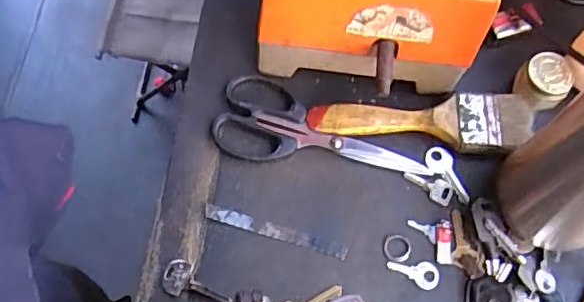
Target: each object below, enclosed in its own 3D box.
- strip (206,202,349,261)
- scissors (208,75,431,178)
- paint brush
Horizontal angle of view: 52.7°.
[{"bbox_3d":[-0.012,0.060,0.434,0.107,0.004,0.011,17,77,1],"label":"strip"},{"bbox_3d":[0.025,-0.018,0.457,0.165,0.019,0.067,8,68,4],"label":"scissors"},{"bbox_3d":[0.101,-0.026,0.462,0.172,0.016,0.046,6,68,3],"label":"paint brush"}]

